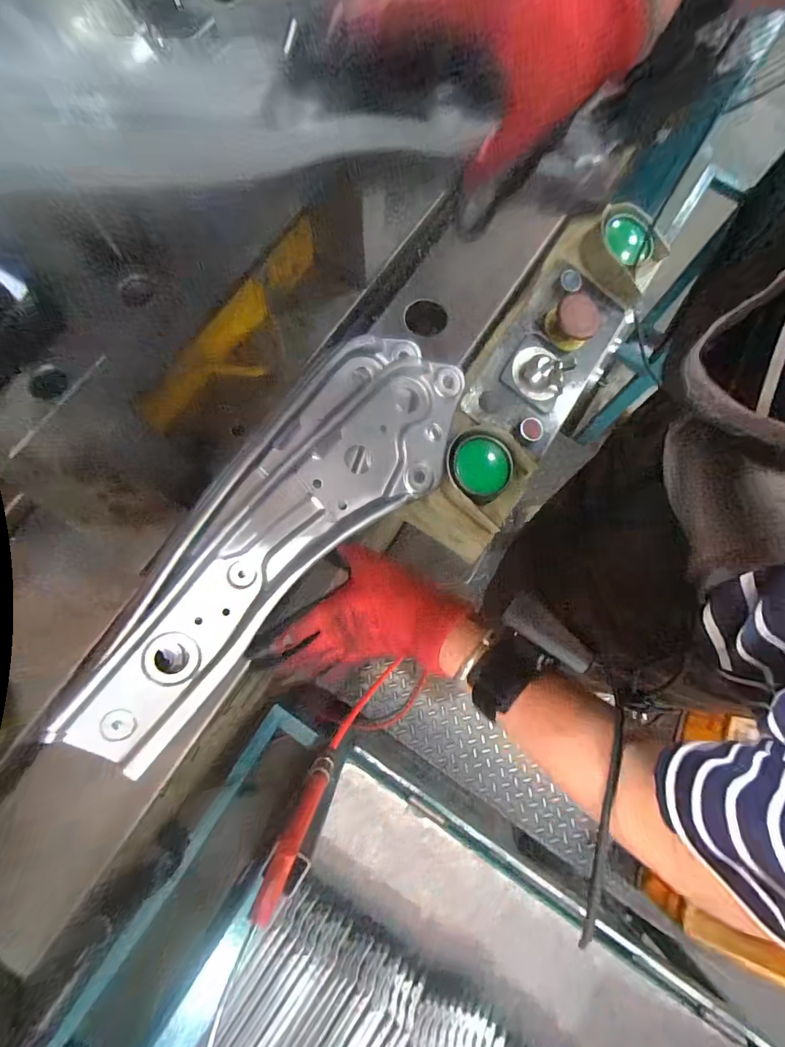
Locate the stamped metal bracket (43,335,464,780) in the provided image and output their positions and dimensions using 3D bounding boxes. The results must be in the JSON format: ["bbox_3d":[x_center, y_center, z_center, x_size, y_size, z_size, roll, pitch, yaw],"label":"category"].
[{"bbox_3d":[-0.099,-0.003,0.381,0.137,0.022,0.419,44,75,-8],"label":"stamped metal bracket"}]

